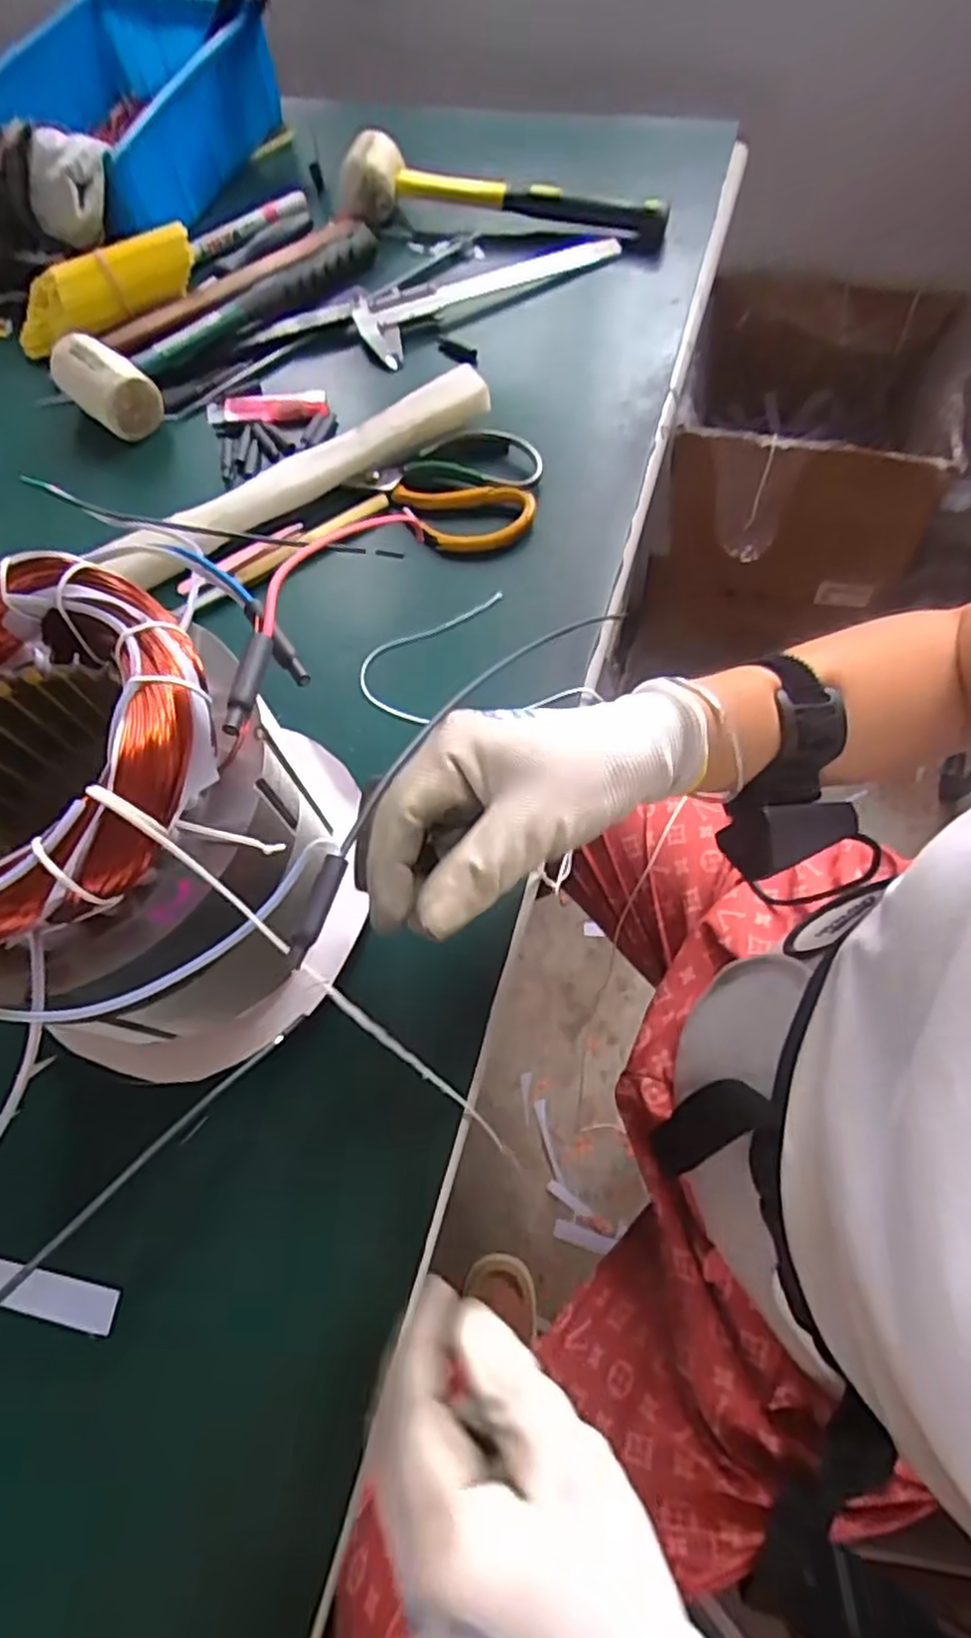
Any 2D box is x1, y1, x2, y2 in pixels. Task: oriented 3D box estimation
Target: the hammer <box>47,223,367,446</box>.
[{"bbox_3d":[-0.204,-0.411,0.583,0.071,0.045,0.295,34,72,18],"label":"hammer"}]

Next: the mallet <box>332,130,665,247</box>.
[{"bbox_3d":[0.012,-0.534,0.621,0.286,0.052,0.054,10,67,9],"label":"mallet"}]

